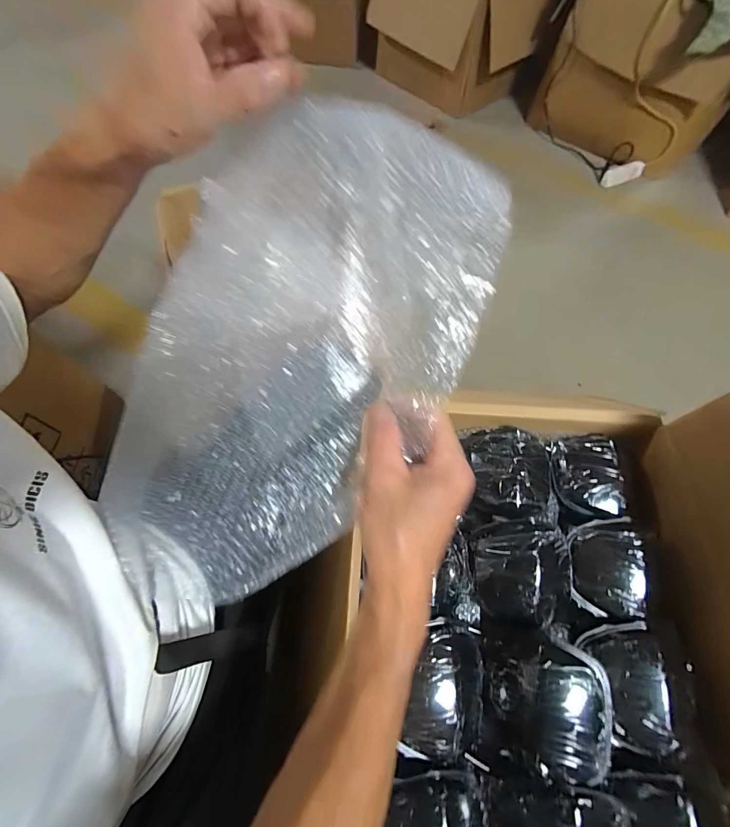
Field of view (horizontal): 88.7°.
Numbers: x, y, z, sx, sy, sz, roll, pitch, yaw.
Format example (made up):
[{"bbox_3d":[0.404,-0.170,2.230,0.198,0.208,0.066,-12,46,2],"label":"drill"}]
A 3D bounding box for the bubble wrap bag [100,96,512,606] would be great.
[{"bbox_3d":[-0.061,-0.056,0.298,0.234,0.030,0.377,36,96,8],"label":"bubble wrap bag"}]

